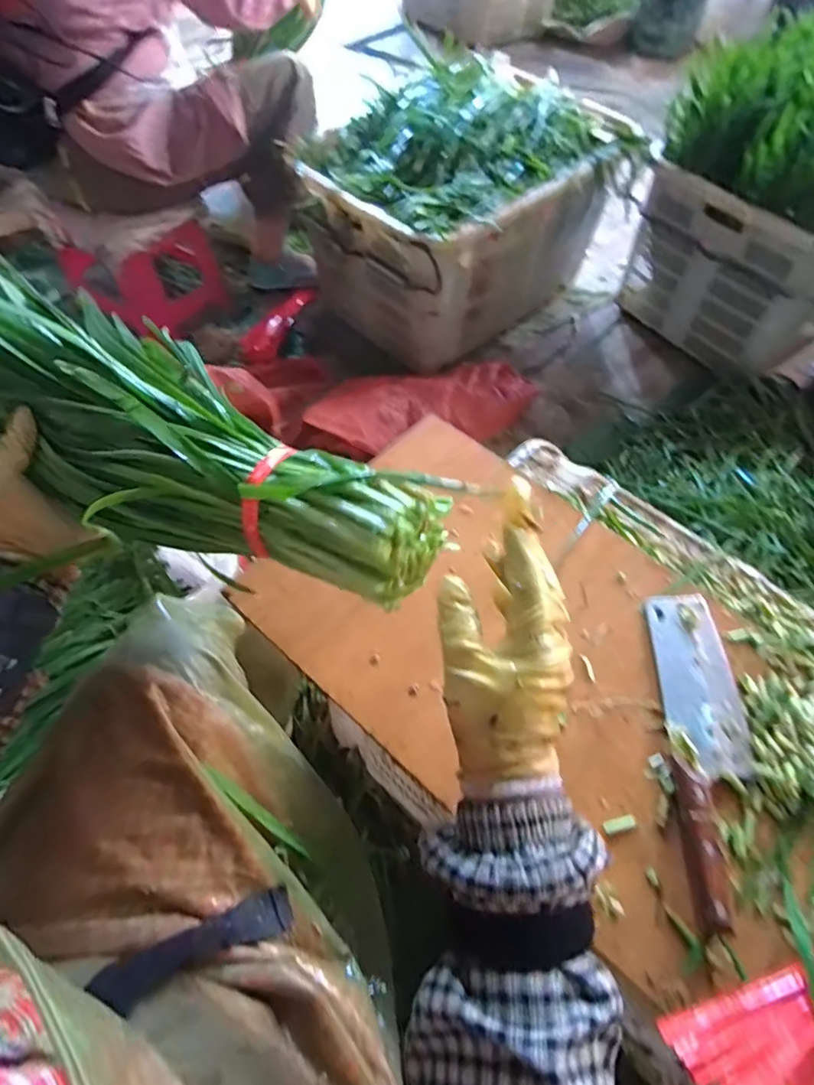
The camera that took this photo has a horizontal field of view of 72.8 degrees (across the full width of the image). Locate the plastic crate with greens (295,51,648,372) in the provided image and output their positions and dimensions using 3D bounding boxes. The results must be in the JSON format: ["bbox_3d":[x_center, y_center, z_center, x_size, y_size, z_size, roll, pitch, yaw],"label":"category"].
[{"bbox_3d":[0.146,-0.749,1.248,0.682,0.378,0.441,-39,67,-22],"label":"plastic crate with greens"}]

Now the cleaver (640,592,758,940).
[{"bbox_3d":[0.269,0.170,0.488,0.077,0.025,0.280,6,58,2],"label":"cleaver"}]

